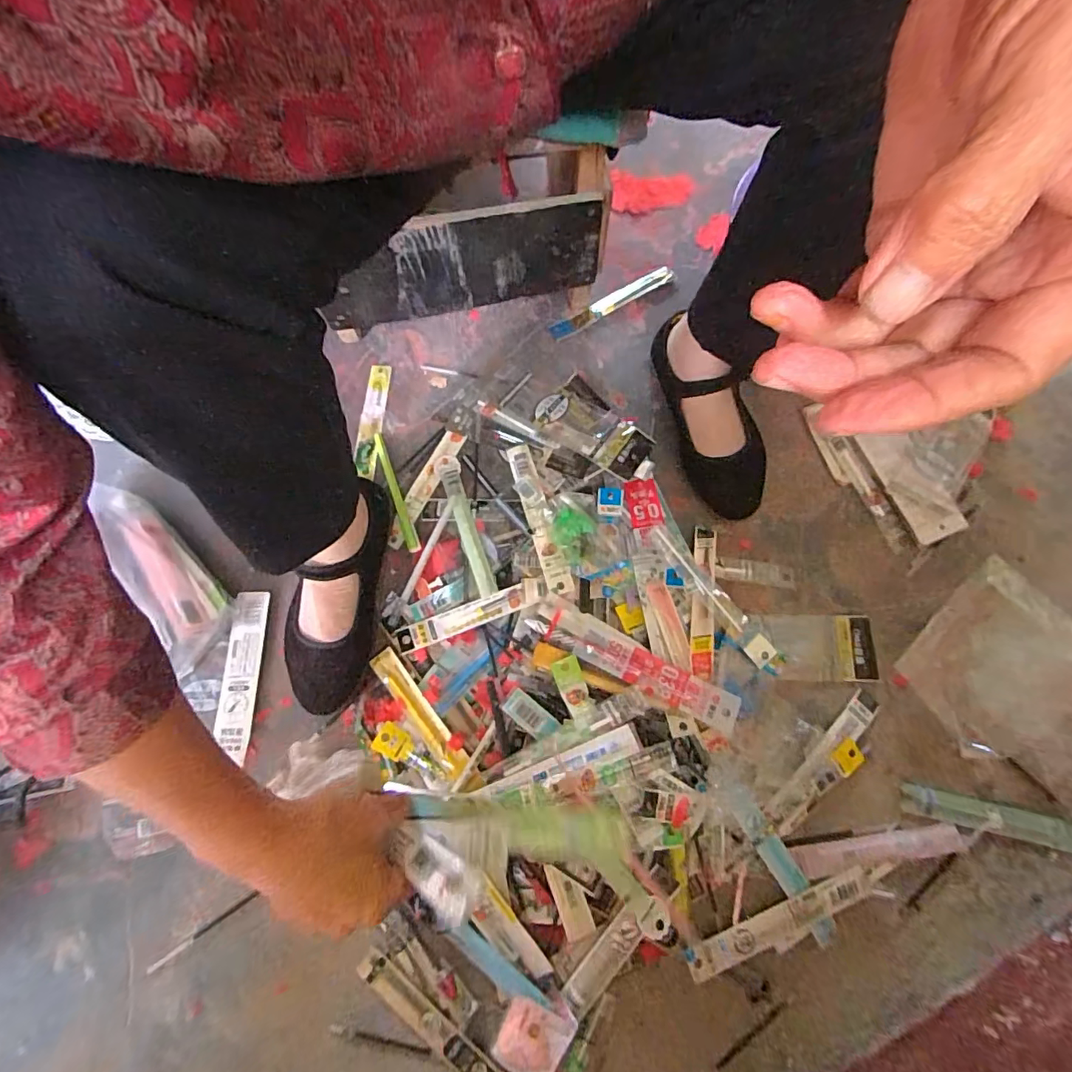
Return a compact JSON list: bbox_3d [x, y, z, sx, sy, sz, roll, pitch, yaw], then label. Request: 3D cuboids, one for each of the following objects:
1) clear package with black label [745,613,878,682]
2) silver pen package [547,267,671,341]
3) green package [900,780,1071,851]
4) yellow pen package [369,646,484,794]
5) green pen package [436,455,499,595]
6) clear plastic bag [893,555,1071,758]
[{"bbox_3d":[0.279,0.112,0.515,0.128,0.010,0.065,0,74,0],"label":"clear package with black label"},{"bbox_3d":[0.091,-0.290,0.631,0.167,0.008,0.033,-31,76,-8],"label":"silver pen package"},{"bbox_3d":[0.433,0.265,0.481,0.171,0.010,0.028,13,74,4],"label":"green package"},{"bbox_3d":[-0.109,0.173,0.484,0.025,0.016,0.154,-39,75,-7],"label":"yellow pen package"},{"bbox_3d":[-0.075,-0.016,0.545,0.025,0.010,0.167,-20,75,-5],"label":"green pen package"},{"bbox_3d":[0.477,0.131,0.522,0.184,0.023,0.156,-38,77,-10],"label":"clear plastic bag"}]

